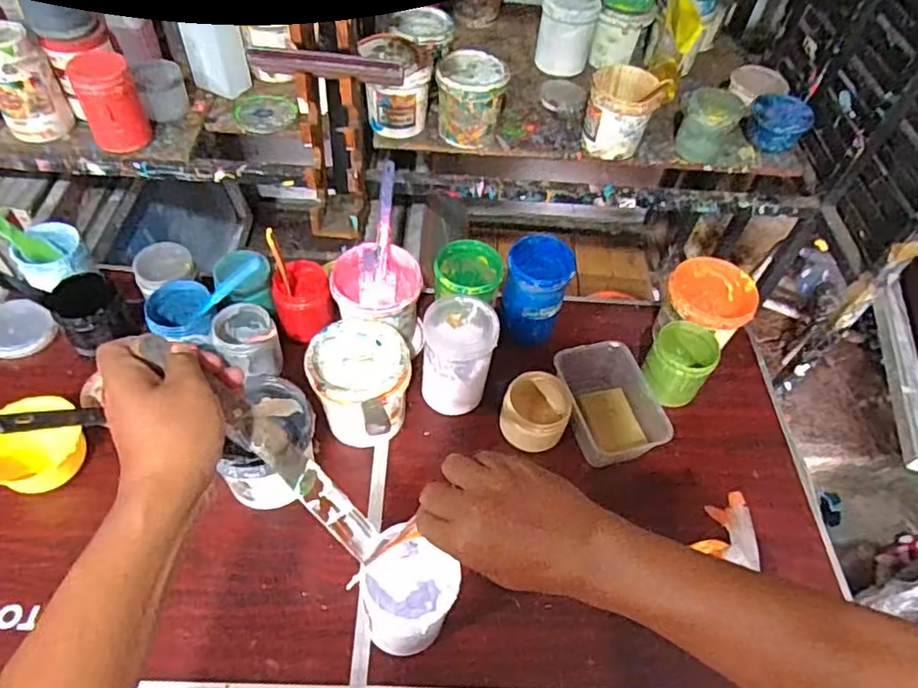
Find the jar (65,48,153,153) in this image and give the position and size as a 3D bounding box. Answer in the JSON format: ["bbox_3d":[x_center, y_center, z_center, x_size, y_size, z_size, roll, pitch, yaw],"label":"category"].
[{"bbox_3d":[-0.563,-0.390,0.982,0.088,0.135,0.071,-18,56,-19],"label":"jar"}]

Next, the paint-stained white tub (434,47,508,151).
[{"bbox_3d":[0.021,-0.446,1.108,0.123,0.121,0.121,3,52,-4],"label":"paint-stained white tub"}]

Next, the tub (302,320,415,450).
[{"bbox_3d":[-0.132,0.054,0.811,0.123,0.131,0.122,3,52,-4],"label":"tub"}]

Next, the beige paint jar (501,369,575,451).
[{"bbox_3d":[0.107,0.099,0.855,0.092,0.067,0.098,3,52,-4],"label":"beige paint jar"}]

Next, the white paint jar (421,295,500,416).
[{"bbox_3d":[-0.001,0.019,0.840,0.099,0.136,0.106,3,52,-4],"label":"white paint jar"}]

